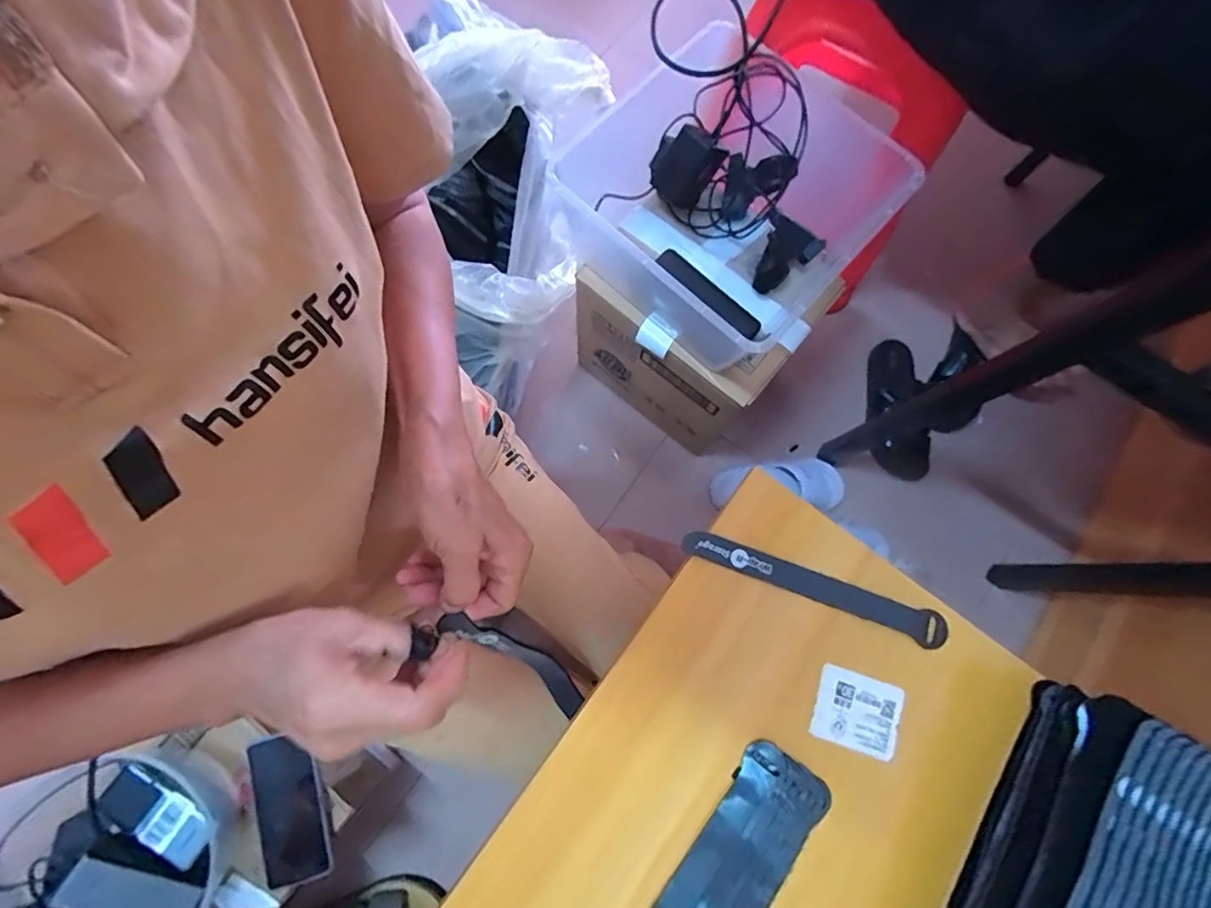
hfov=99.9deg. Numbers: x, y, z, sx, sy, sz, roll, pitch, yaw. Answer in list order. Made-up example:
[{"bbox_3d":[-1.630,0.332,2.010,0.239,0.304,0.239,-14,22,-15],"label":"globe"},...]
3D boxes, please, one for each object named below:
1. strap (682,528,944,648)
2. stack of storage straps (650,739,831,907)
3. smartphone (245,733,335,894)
[{"bbox_3d":[0.151,0.096,0.371,0.192,0.008,0.023,22,85,2],"label":"strap"},{"bbox_3d":[0.068,0.288,0.324,0.060,0.014,0.201,37,78,7],"label":"stack of storage straps"},{"bbox_3d":[-0.377,0.424,0.612,0.076,0.015,0.162,-19,77,-5],"label":"smartphone"}]

